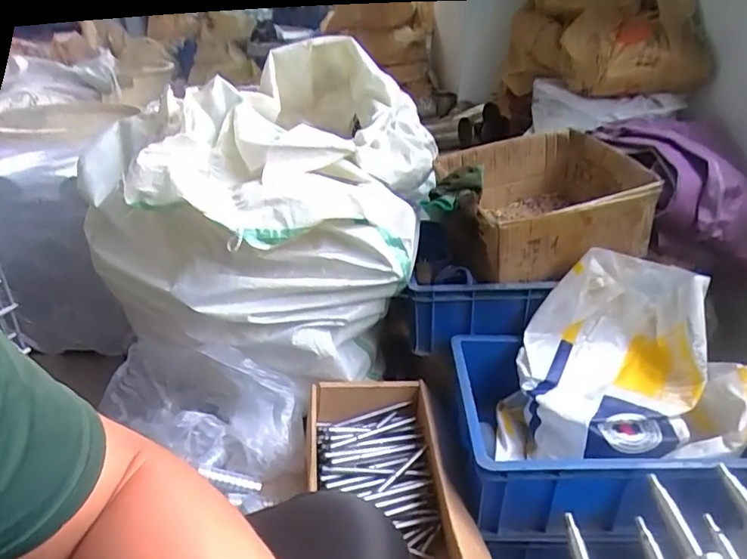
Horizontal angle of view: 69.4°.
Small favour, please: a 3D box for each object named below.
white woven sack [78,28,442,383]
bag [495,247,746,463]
[{"bbox_3d":[-0.184,-0.139,1.025,0.545,0.443,0.533,7,30,11],"label":"white woven sack"},{"bbox_3d":[0.383,0.143,0.822,0.321,0.241,0.306,18,34,27],"label":"bag"}]

